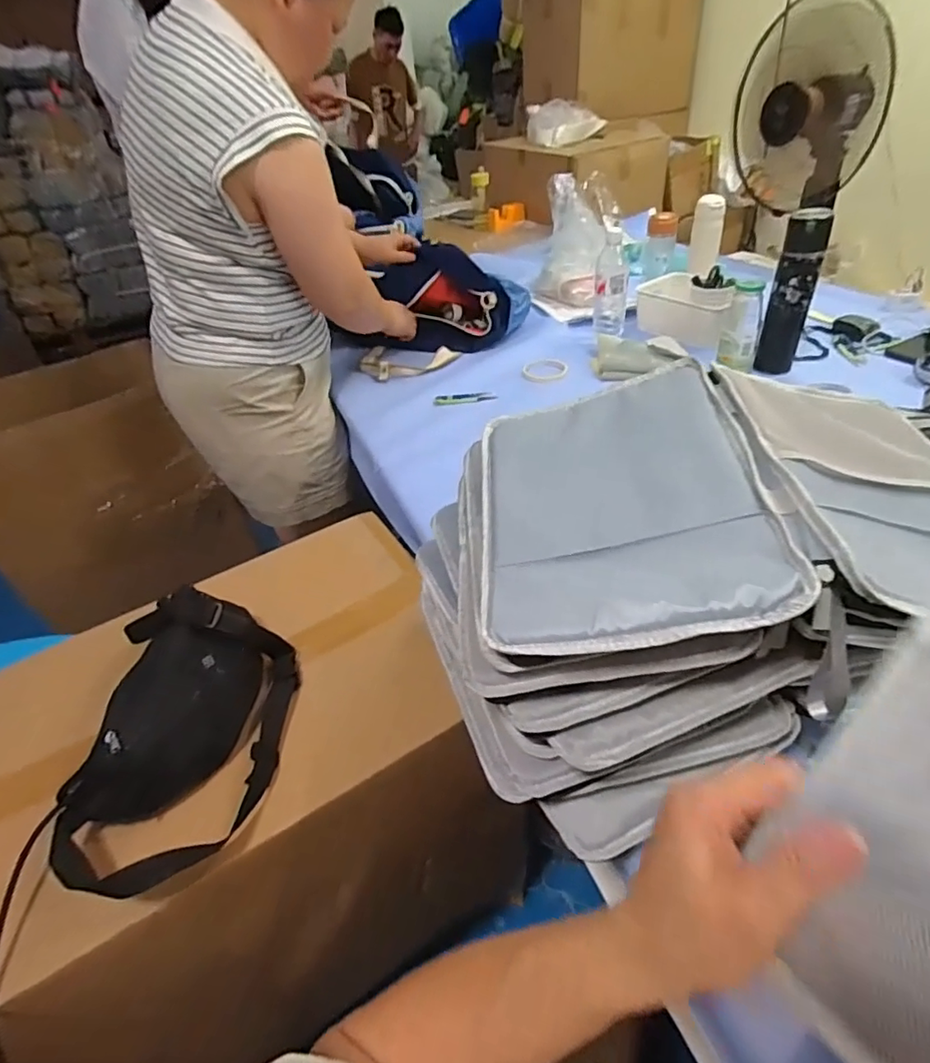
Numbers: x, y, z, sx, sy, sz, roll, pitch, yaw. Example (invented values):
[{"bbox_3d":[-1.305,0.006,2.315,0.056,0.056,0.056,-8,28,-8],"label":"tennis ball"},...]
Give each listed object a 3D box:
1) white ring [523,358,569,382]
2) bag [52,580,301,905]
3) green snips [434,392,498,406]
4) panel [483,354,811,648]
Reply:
[{"bbox_3d":[0.165,-0.333,1.143,0.094,0.007,0.098,-4,40,3],"label":"white ring"},{"bbox_3d":[-0.280,0.196,0.548,0.168,0.105,0.275,2,41,10],"label":"bag"},{"bbox_3d":[0.000,-0.263,1.081,0.119,0.015,0.034,-7,40,0],"label":"green snips"},{"bbox_3d":[0.116,-0.031,0.452,0.210,0.010,0.274,-13,46,14],"label":"panel"}]

